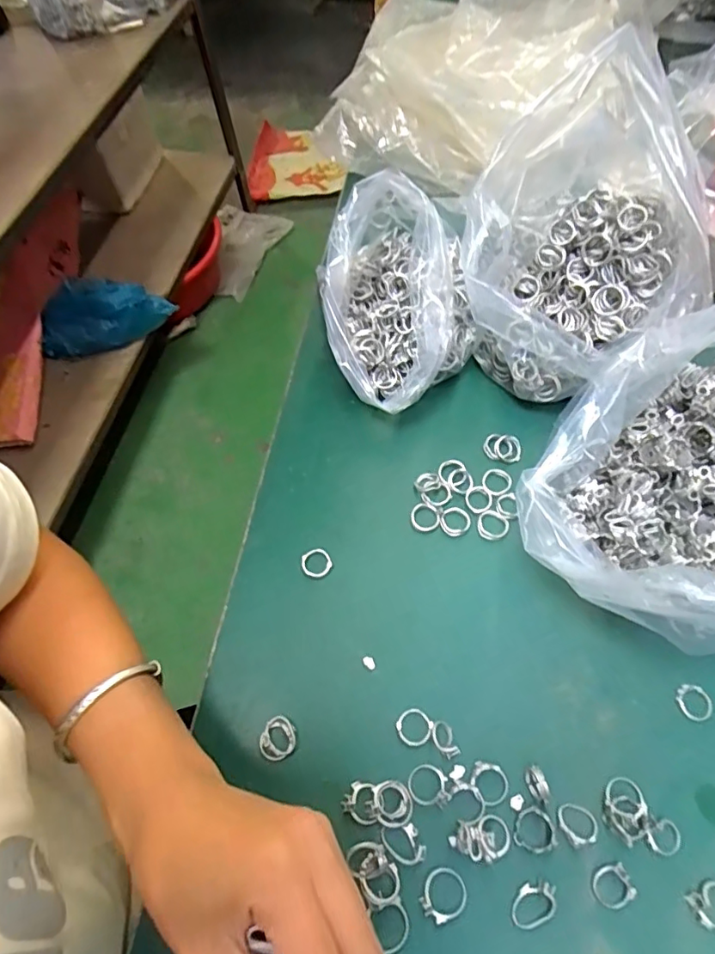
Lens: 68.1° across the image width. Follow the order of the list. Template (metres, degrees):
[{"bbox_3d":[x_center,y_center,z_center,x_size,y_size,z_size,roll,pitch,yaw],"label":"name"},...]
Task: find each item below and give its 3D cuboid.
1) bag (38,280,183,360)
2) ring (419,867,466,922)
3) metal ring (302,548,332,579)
[{"bbox_3d":[-0.547,-0.351,1.142,0.287,0.139,0.096,-10,61,-2],"label":"bag"},{"bbox_3d":[0.046,0.225,0.285,0.025,0.005,0.022,-23,62,-11],"label":"ring"},{"bbox_3d":[-0.030,0.061,0.380,0.021,0.004,0.021,-1,60,1],"label":"metal ring"}]

